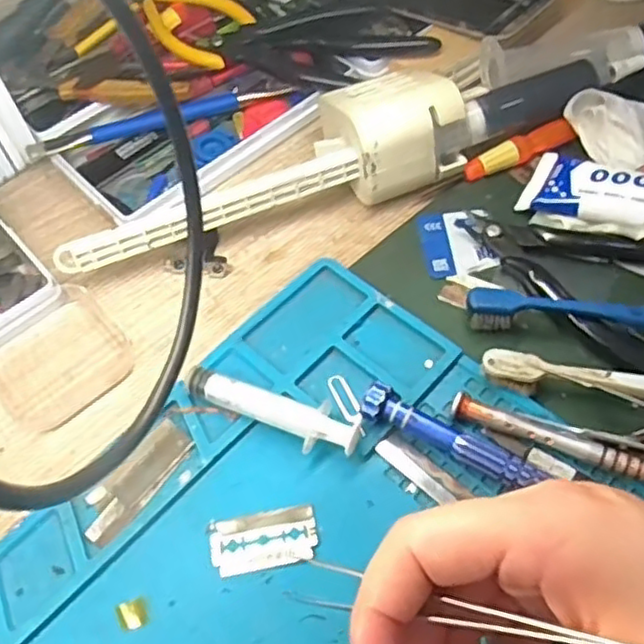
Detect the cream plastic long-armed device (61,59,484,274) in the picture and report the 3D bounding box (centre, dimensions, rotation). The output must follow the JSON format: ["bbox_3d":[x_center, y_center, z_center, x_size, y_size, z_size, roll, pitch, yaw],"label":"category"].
[{"bbox_3d":[-0.027,-0.082,0.354,0.222,0.046,0.061,-20,57,-8],"label":"cream plastic long-armed device"}]

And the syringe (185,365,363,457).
[{"bbox_3d":[-0.021,0.037,0.296,0.080,0.013,0.023,19,60,17],"label":"syringe"}]

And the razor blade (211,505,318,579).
[{"bbox_3d":[-0.023,0.086,0.270,0.042,0.004,0.022,-11,56,-2],"label":"razor blade"}]

